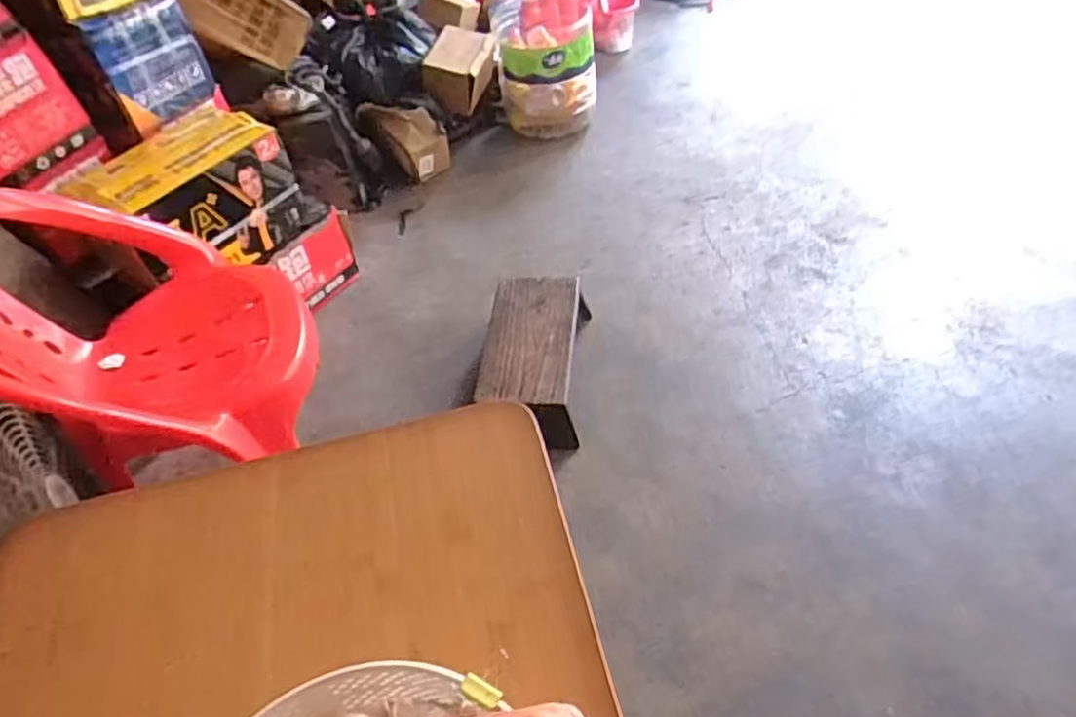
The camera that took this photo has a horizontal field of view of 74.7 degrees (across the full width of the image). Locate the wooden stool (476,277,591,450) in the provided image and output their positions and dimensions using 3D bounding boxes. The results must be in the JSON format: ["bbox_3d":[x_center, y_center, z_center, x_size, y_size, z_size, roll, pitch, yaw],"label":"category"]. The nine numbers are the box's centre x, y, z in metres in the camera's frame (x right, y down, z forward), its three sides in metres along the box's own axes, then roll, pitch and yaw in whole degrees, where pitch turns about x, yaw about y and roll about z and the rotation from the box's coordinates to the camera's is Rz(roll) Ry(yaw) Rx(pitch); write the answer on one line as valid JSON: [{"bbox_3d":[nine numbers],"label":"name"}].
[{"bbox_3d":[-0.007,-0.002,1.220,0.169,0.113,0.334,-2,47,8],"label":"wooden stool"}]

